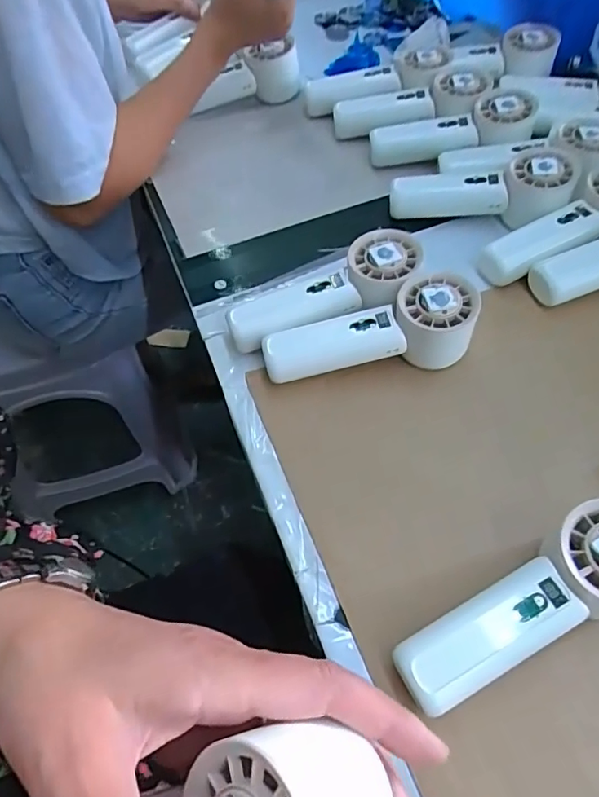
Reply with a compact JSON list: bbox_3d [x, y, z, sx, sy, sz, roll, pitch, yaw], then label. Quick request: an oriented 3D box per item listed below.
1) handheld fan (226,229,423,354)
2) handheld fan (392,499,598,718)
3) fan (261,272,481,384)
[{"bbox_3d":[0.024,-0.073,0.415,0.154,0.055,0.063,-26,60,-13],"label":"handheld fan"},{"bbox_3d":[0.124,0.112,0.290,0.155,0.055,0.053,-21,59,-10],"label":"handheld fan"},{"bbox_3d":[0.051,-0.050,0.397,0.156,0.055,0.054,-6,57,-1],"label":"fan"}]

